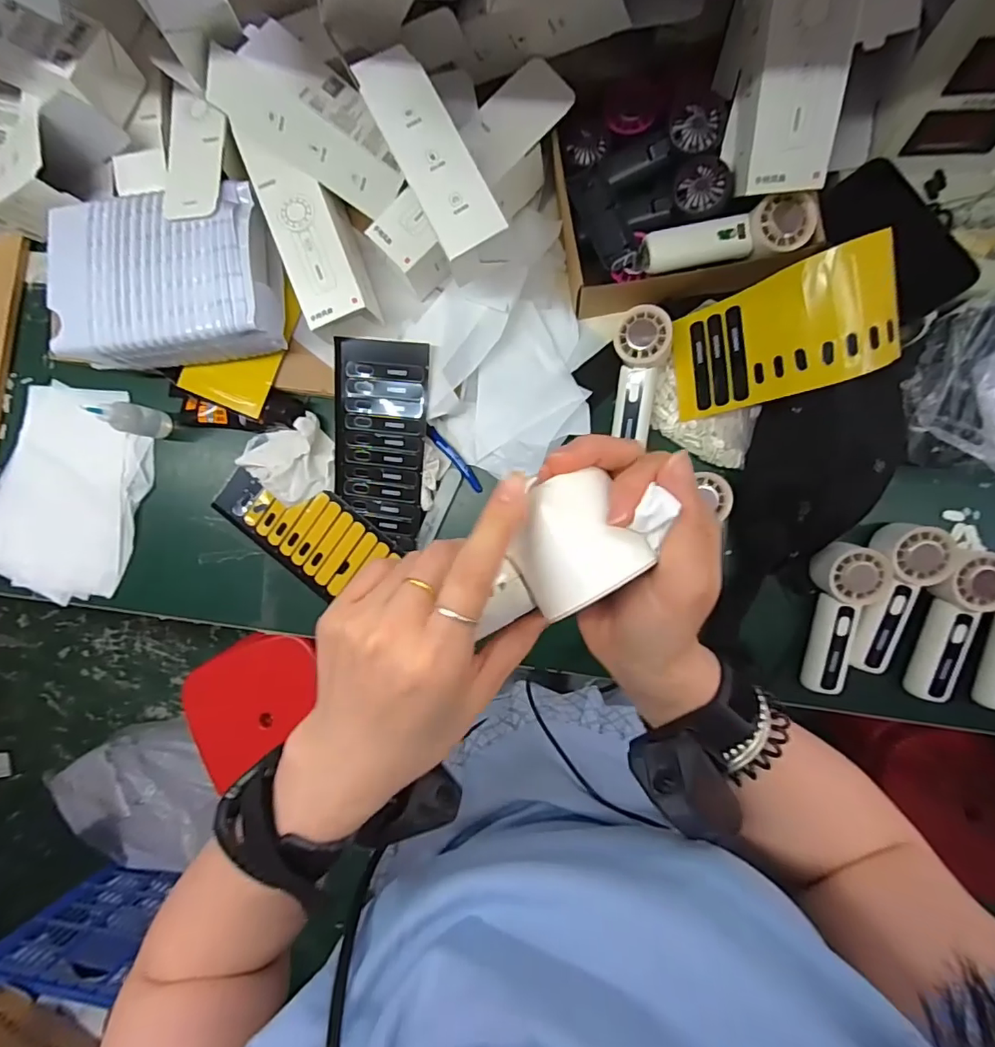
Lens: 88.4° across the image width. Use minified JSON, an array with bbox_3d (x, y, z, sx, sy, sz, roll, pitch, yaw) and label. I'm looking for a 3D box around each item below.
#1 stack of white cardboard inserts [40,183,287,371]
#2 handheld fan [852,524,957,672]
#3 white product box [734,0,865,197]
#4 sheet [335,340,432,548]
[{"bbox_3d":[-0.363,-0.263,0.573,0.240,0.085,0.171,-4,89,6],"label":"stack of white cardboard inserts"},{"bbox_3d":[0.400,0.074,0.529,0.070,0.053,0.161,23,92,6],"label":"handheld fan"},{"bbox_3d":[0.249,-0.416,0.418,0.082,0.073,0.245,-1,122,9],"label":"white product box"},{"bbox_3d":[-0.137,-0.093,0.596,0.110,0.009,0.228,6,101,10],"label":"sheet"}]

